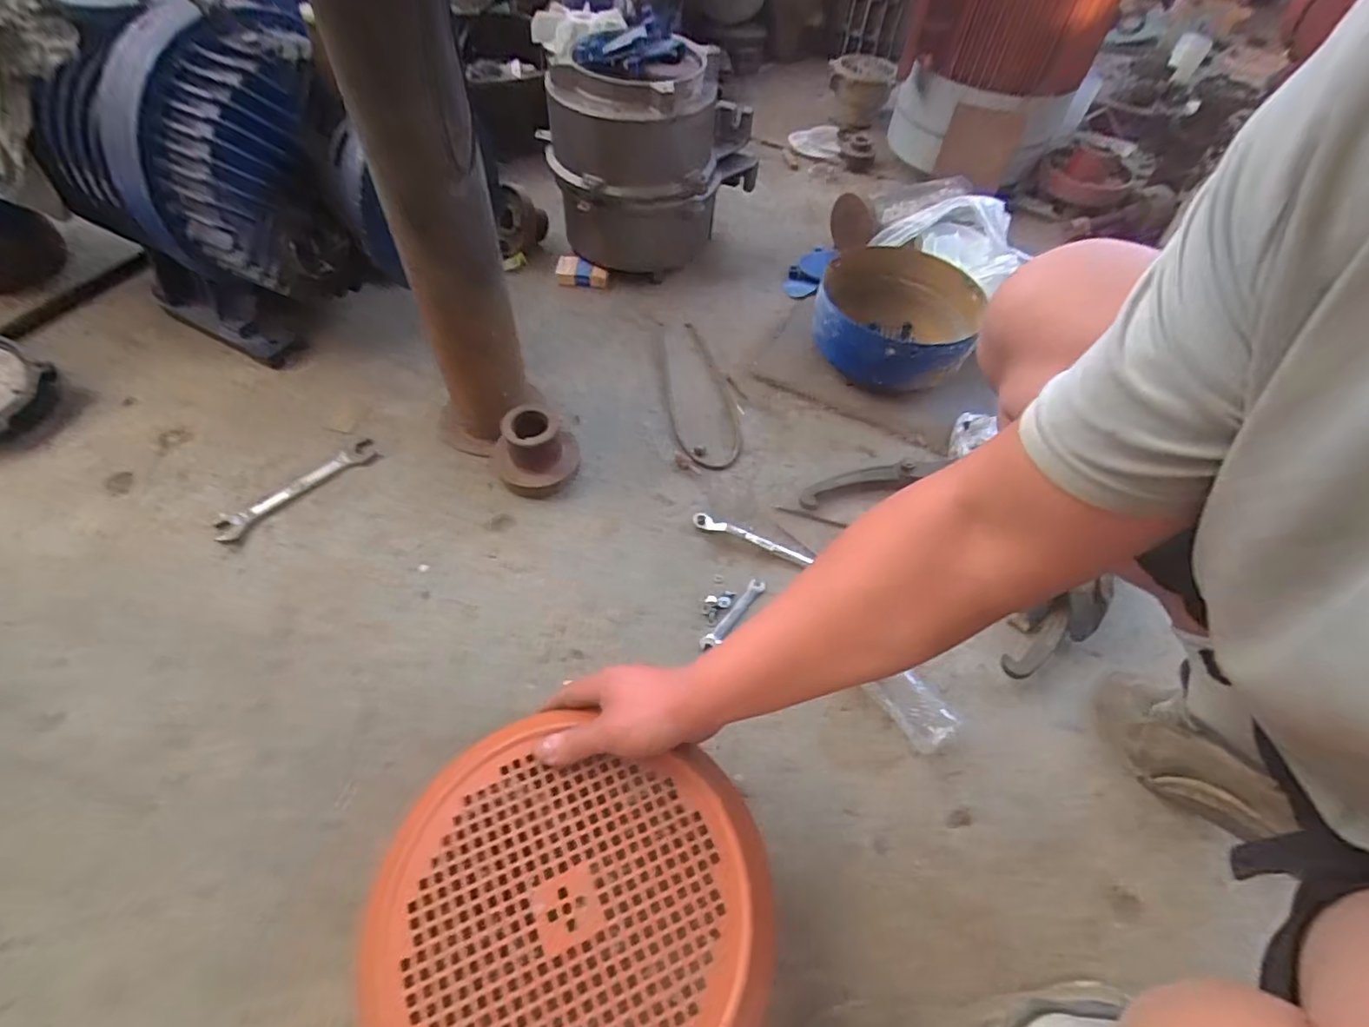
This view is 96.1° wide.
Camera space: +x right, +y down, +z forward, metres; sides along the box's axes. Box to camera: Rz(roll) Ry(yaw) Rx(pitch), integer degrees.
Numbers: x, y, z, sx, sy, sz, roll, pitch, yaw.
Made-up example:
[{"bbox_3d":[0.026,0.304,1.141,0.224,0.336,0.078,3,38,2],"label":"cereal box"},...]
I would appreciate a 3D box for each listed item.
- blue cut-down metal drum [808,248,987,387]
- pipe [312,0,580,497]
[{"bbox_3d":[0.351,-0.316,1.031,0.265,0.134,0.262,22,55,9],"label":"blue cut-down metal drum"},{"bbox_3d":[-0.237,-0.270,0.664,0.154,0.607,0.181,-16,58,-17],"label":"pipe"}]

